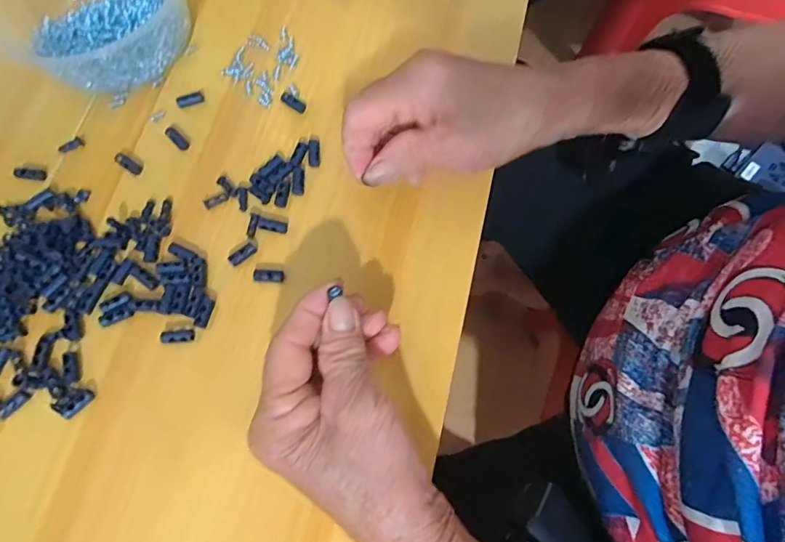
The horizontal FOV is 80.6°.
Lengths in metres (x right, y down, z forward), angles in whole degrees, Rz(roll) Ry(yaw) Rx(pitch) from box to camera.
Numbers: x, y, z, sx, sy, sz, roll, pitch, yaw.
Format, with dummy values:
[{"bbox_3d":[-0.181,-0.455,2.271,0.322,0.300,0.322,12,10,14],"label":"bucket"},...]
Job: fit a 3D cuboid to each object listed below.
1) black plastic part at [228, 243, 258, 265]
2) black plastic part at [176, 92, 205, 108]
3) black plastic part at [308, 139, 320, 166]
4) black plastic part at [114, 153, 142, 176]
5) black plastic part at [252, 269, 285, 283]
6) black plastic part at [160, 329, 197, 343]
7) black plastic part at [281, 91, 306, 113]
[{"bbox_3d":[-0.096,-0.011,0.297,0.018,0.005,0.008,-37,74,-11],"label":"black plastic part"},{"bbox_3d":[-0.145,-0.123,0.332,0.019,0.005,0.008,-19,71,-5],"label":"black plastic part"},{"bbox_3d":[-0.054,-0.082,0.319,0.008,0.005,0.021,-4,71,0],"label":"black plastic part"},{"bbox_3d":[-0.182,-0.074,0.318,0.022,0.004,0.008,32,74,11],"label":"black plastic part"},{"bbox_3d":[-0.078,0.003,0.292,0.019,0.007,0.008,4,71,3],"label":"black plastic part"},{"bbox_3d":[-0.130,0.040,0.280,0.020,0.004,0.007,-3,74,-13],"label":"black plastic part"},{"bbox_3d":[-0.071,-0.121,0.331,0.020,0.005,0.008,35,75,12],"label":"black plastic part"}]

